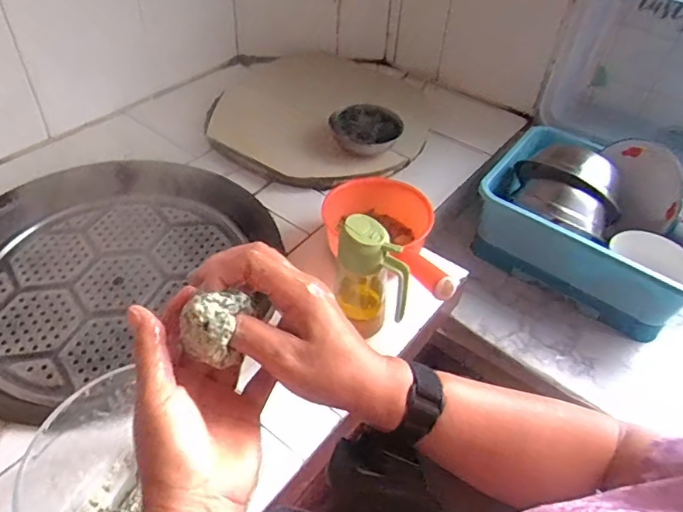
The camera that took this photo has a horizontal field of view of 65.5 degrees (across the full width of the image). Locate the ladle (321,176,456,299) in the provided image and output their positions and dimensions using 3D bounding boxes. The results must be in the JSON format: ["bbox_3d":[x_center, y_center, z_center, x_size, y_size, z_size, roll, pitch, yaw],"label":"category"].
[{"bbox_3d":[0.082,-0.030,0.816,0.176,0.094,0.305,-7,29,-11],"label":"ladle"}]

